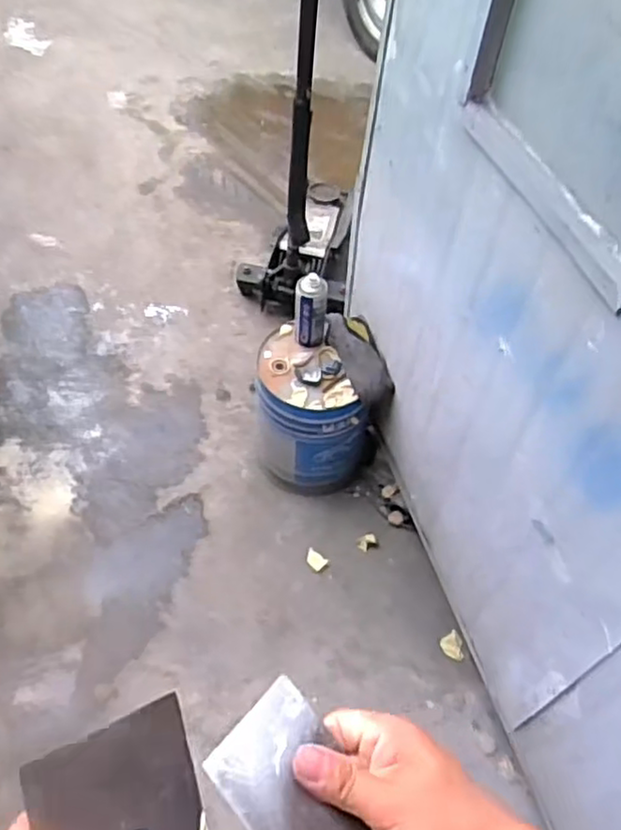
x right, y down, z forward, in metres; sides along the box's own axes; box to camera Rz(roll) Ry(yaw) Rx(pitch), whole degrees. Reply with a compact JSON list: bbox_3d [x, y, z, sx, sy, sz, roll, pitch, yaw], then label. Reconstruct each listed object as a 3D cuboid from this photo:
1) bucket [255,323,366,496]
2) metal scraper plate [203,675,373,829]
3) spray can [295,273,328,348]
[{"bbox_3d":[0.006,0.005,1.665,0.277,0.376,0.239,7,54,-1],"label":"bucket"},{"bbox_3d":[0.006,0.218,0.377,0.073,0.008,0.134,-22,59,-45],"label":"metal scraper plate"},{"bbox_3d":[0.000,-0.221,1.502,0.069,0.177,0.065,3,54,-4],"label":"spray can"}]

